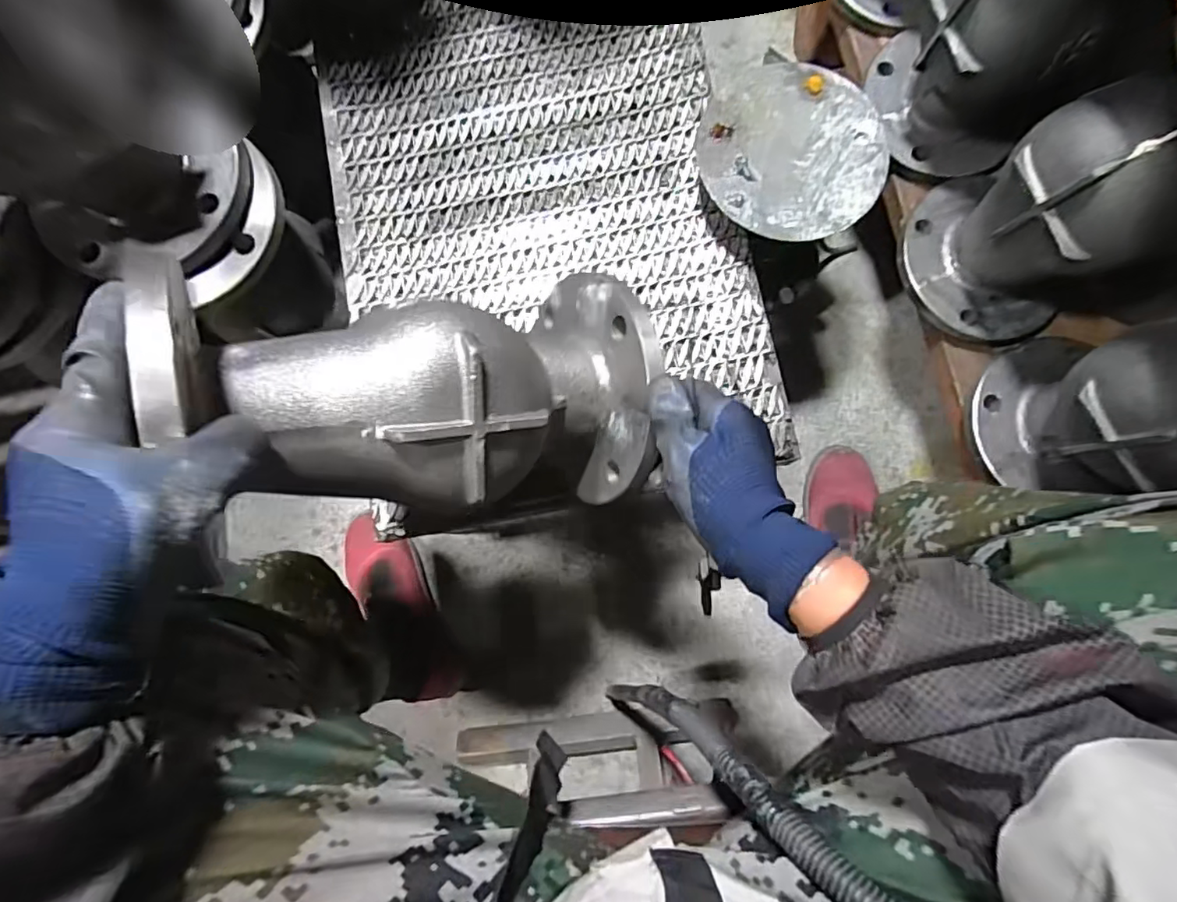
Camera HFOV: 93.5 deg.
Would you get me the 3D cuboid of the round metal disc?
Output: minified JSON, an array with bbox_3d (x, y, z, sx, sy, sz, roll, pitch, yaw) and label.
[{"bbox_3d":[0.184,-0.271,0.497,0.160,0.008,0.163,0,82,2],"label":"round metal disc"}]

